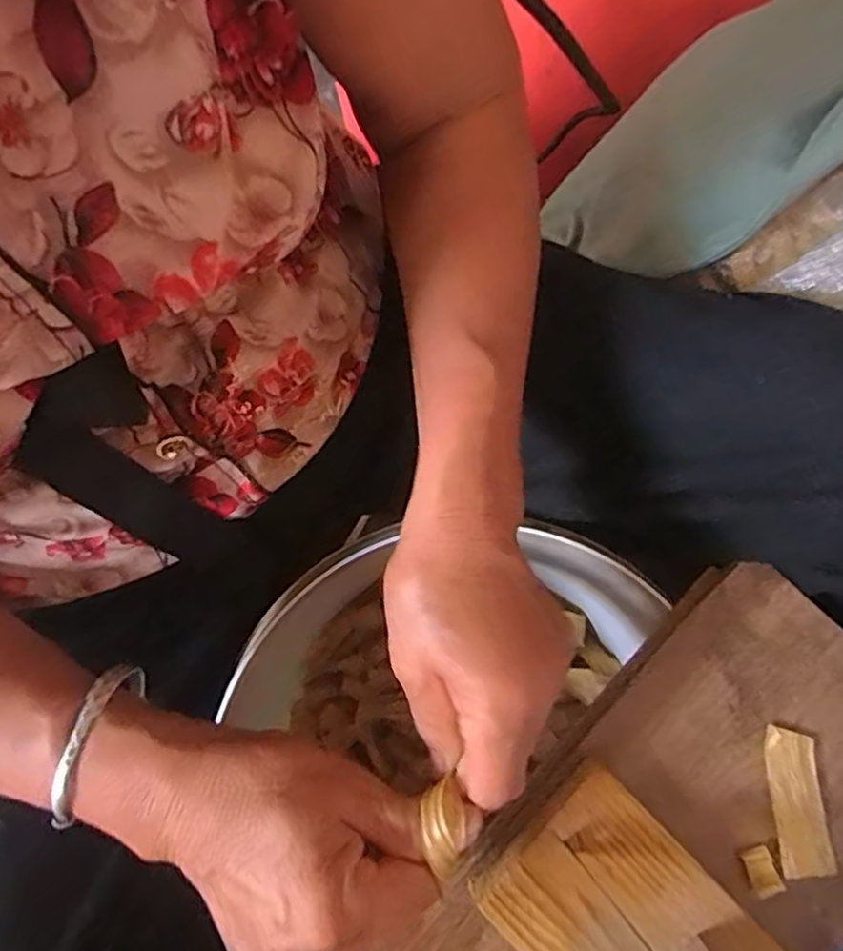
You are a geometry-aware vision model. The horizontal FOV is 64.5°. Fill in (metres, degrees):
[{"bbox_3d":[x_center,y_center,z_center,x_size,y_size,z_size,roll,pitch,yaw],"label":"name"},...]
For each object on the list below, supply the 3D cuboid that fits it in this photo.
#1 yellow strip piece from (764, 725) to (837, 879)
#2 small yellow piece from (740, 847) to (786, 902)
[{"bbox_3d":[0.196,0.169,0.347,0.028,0.006,0.071,-4,80,0],"label":"yellow strip piece"},{"bbox_3d":[0.173,0.202,0.340,0.014,0.004,0.024,-19,80,-3],"label":"small yellow piece"}]

